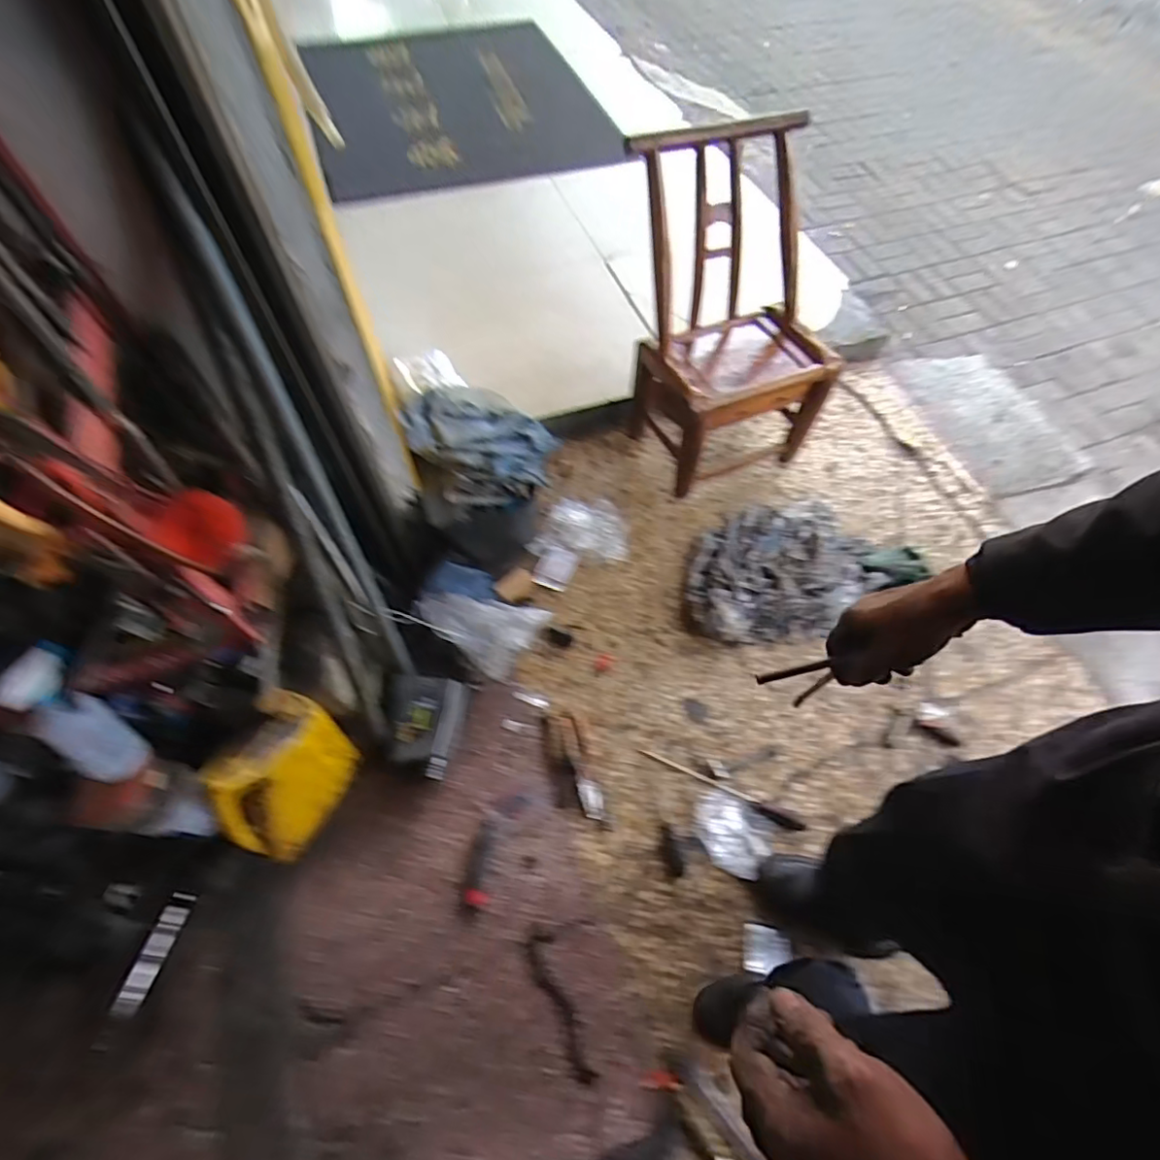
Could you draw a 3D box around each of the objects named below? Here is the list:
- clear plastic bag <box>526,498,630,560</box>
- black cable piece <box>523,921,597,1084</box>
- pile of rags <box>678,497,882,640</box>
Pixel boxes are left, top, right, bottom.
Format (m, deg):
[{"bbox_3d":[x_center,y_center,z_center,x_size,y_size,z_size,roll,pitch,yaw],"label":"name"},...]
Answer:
[{"bbox_3d":[0.006,-0.134,1.423,0.233,0.058,0.180,6,60,0],"label":"clear plastic bag"},{"bbox_3d":[-0.036,0.707,0.964,0.112,0.006,0.219,1,60,-3],"label":"black cable piece"},{"bbox_3d":[0.478,-0.028,1.386,0.523,0.068,0.359,-32,66,-20],"label":"pile of rags"}]

